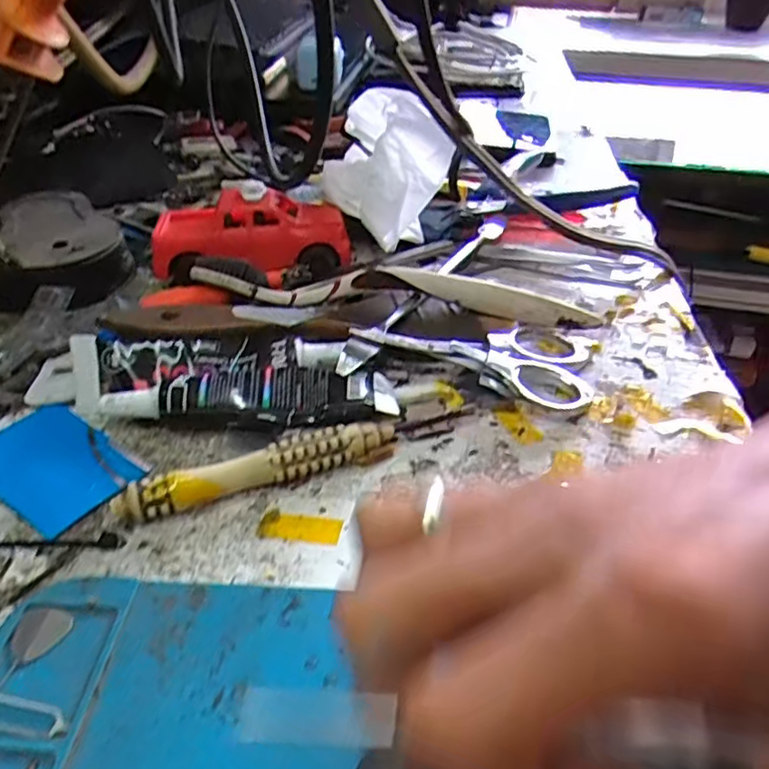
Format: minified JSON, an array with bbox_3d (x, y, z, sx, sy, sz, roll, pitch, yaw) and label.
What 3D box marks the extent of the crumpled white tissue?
[{"bbox_3d":[0.003,-0.117,0.330,0.071,0.056,0.084,-2,40,-2],"label":"crumpled white tissue"}]

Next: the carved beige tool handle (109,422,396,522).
[{"bbox_3d":[-0.040,0.029,0.211,0.092,0.013,0.012,-15,42,-17],"label":"carved beige tool handle"}]

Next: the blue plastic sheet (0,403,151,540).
[{"bbox_3d":[-0.119,0.027,0.224,0.063,0.004,0.038,25,46,27],"label":"blue plastic sheet"}]

